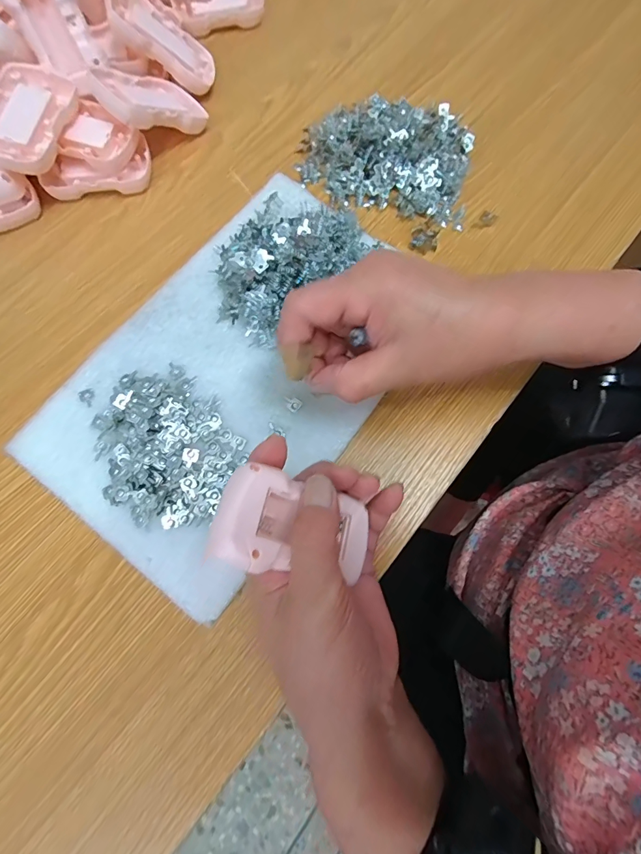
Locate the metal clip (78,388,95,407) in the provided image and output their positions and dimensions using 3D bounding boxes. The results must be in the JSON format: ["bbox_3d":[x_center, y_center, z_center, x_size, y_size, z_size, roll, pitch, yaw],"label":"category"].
[{"bbox_3d":[-0.167,-0.021,0.284,0.010,0.004,0.014,-23,74,-6],"label":"metal clip"}]

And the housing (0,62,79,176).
[{"bbox_3d":[-0.224,-0.236,0.305,0.051,0.023,0.087,11,74,1],"label":"housing"}]

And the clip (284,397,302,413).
[{"bbox_3d":[-0.021,-0.017,0.287,0.013,0.004,0.010,32,76,10],"label":"clip"}]

